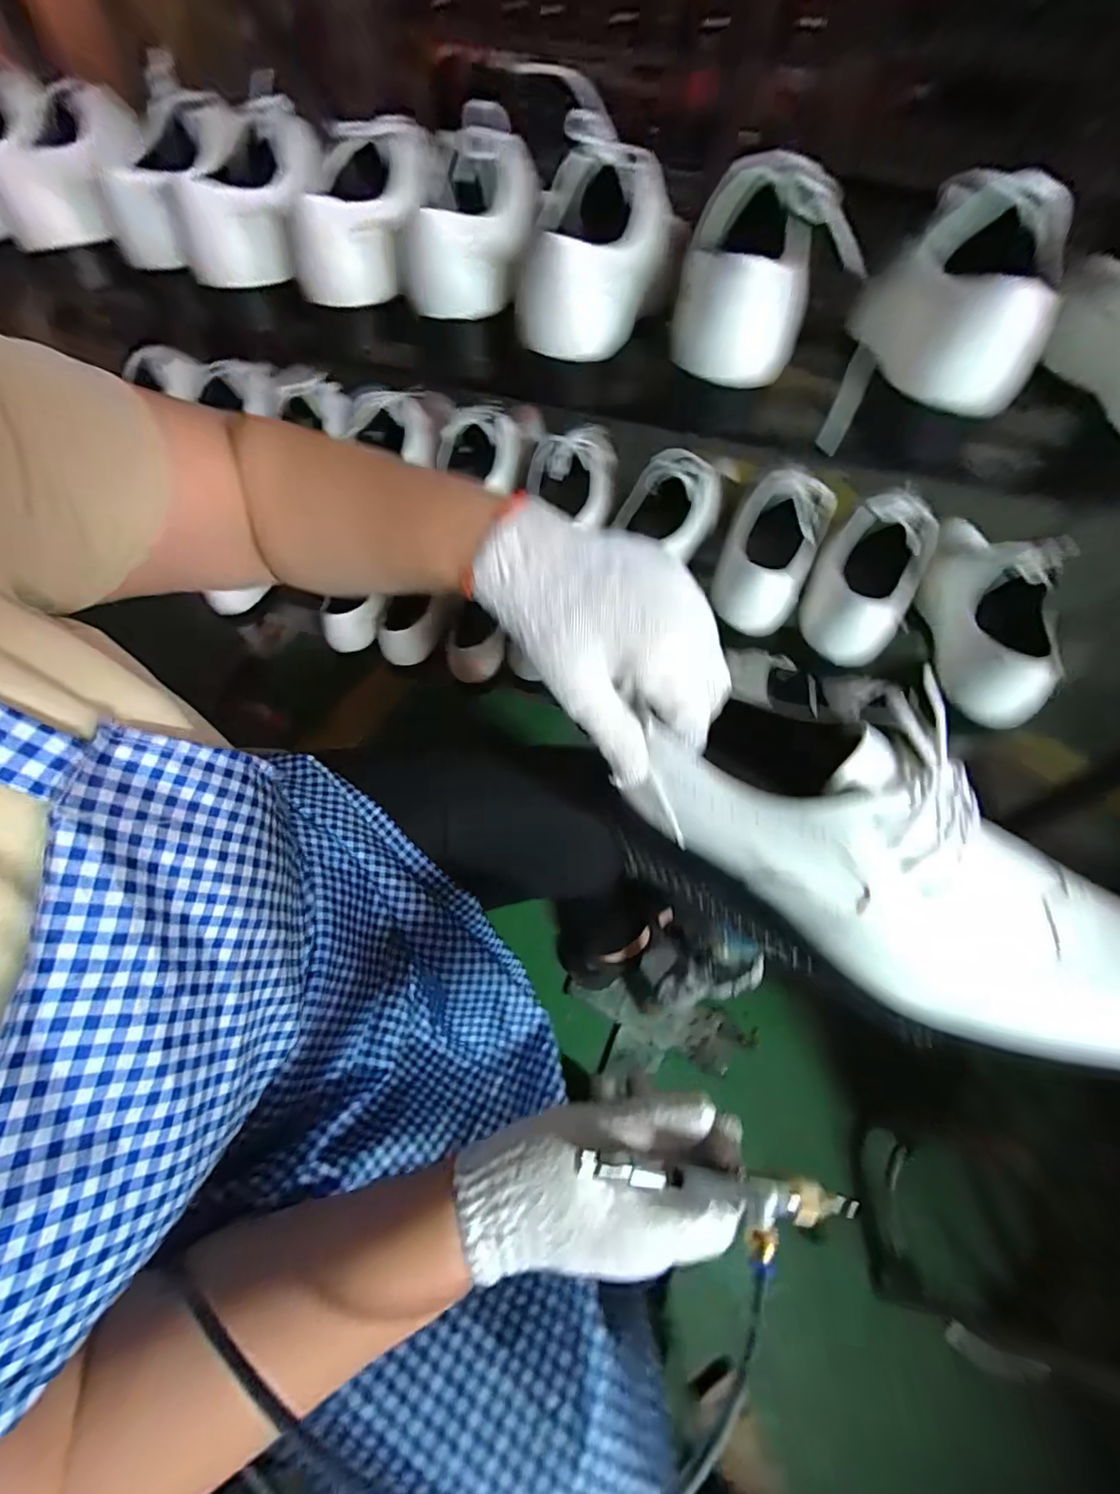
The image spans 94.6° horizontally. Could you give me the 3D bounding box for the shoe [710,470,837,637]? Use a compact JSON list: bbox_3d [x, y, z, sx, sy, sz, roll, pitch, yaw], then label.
[{"bbox_3d":[0.212,-0.207,0.527,0.093,0.057,0.170,25,81,14],"label":"shoe"}]

